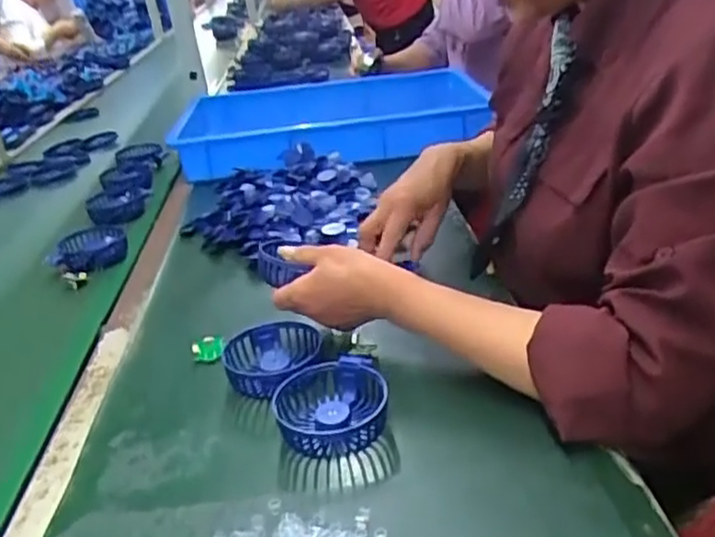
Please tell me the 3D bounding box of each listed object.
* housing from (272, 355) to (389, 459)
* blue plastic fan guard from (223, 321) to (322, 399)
[{"bbox_3d":[-0.019,0.112,0.560,0.091,0.037,0.079,-10,26,-8],"label":"housing"},{"bbox_3d":[-0.076,0.080,0.635,0.087,0.031,0.087,-10,26,-8],"label":"blue plastic fan guard"}]

